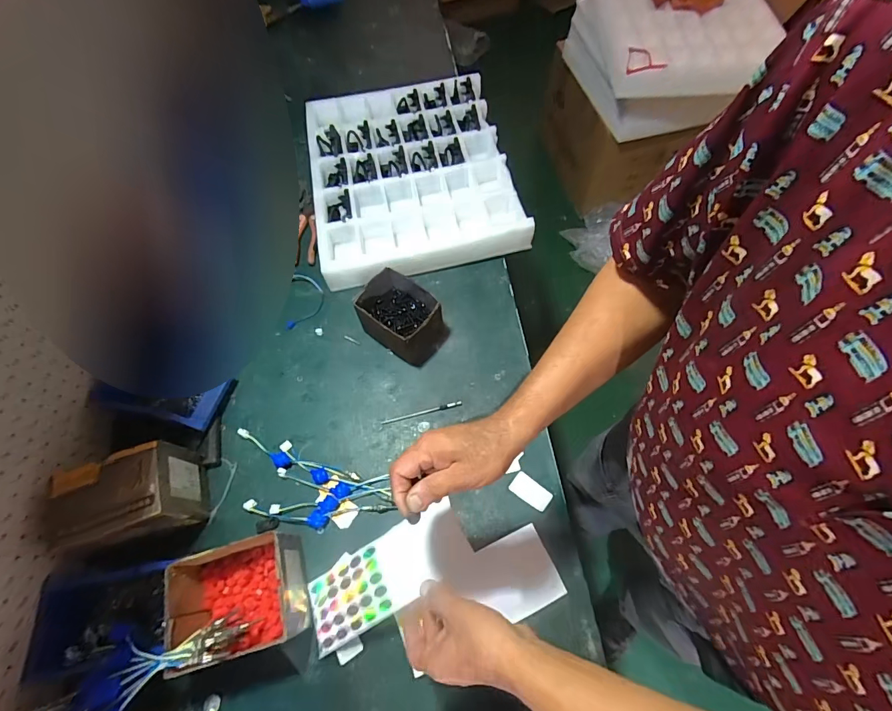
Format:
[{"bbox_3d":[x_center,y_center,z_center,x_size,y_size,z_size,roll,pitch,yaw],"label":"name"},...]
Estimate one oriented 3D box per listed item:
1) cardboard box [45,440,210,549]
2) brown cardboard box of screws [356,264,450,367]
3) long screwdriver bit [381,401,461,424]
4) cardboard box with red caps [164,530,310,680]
[{"bbox_3d":[-0.468,0.213,0.612,0.161,0.121,0.114,-16,65,-5],"label":"cardboard box"},{"bbox_3d":[-0.079,-0.073,0.773,0.152,0.097,0.117,34,70,17],"label":"brown cardboard box of screws"},{"bbox_3d":[-0.043,0.102,0.735,0.144,0.005,0.009,-13,64,-4],"label":"long screwdriver bit"},{"bbox_3d":[-0.287,0.336,0.570,0.160,0.092,0.136,-15,65,-5],"label":"cardboard box with red caps"}]

